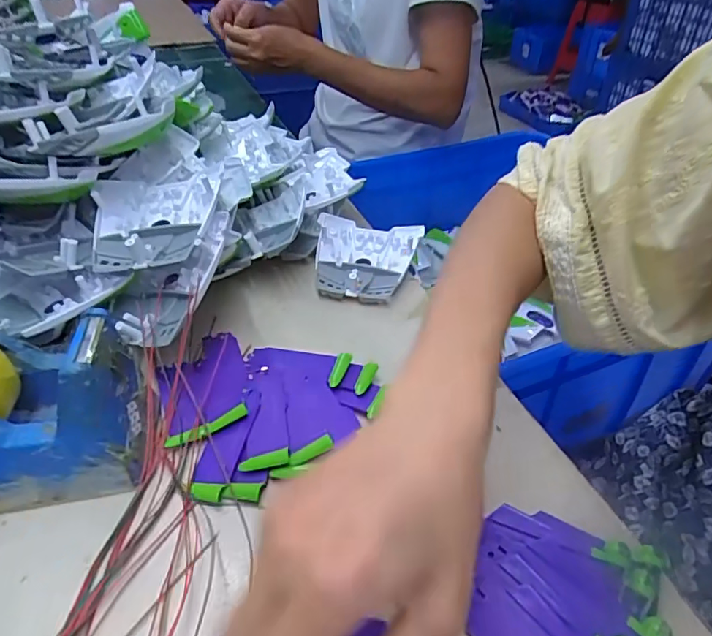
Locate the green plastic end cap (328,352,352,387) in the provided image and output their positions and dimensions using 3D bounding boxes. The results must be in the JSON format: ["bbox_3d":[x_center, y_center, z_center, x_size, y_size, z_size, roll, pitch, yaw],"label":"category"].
[{"bbox_3d":[-0.012,0.037,0.372,0.011,0.008,0.028,11,40,12],"label":"green plastic end cap"}]

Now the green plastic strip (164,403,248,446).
[{"bbox_3d":[-0.096,0.071,0.334,0.055,0.005,0.011,-24,43,-2],"label":"green plastic strip"}]

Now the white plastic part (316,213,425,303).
[{"bbox_3d":[0.007,-0.058,0.492,0.099,0.028,0.107,8,39,8],"label":"white plastic part"}]

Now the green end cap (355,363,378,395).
[{"bbox_3d":[0.007,0.043,0.370,0.009,0.004,0.030,15,41,16],"label":"green end cap"}]

